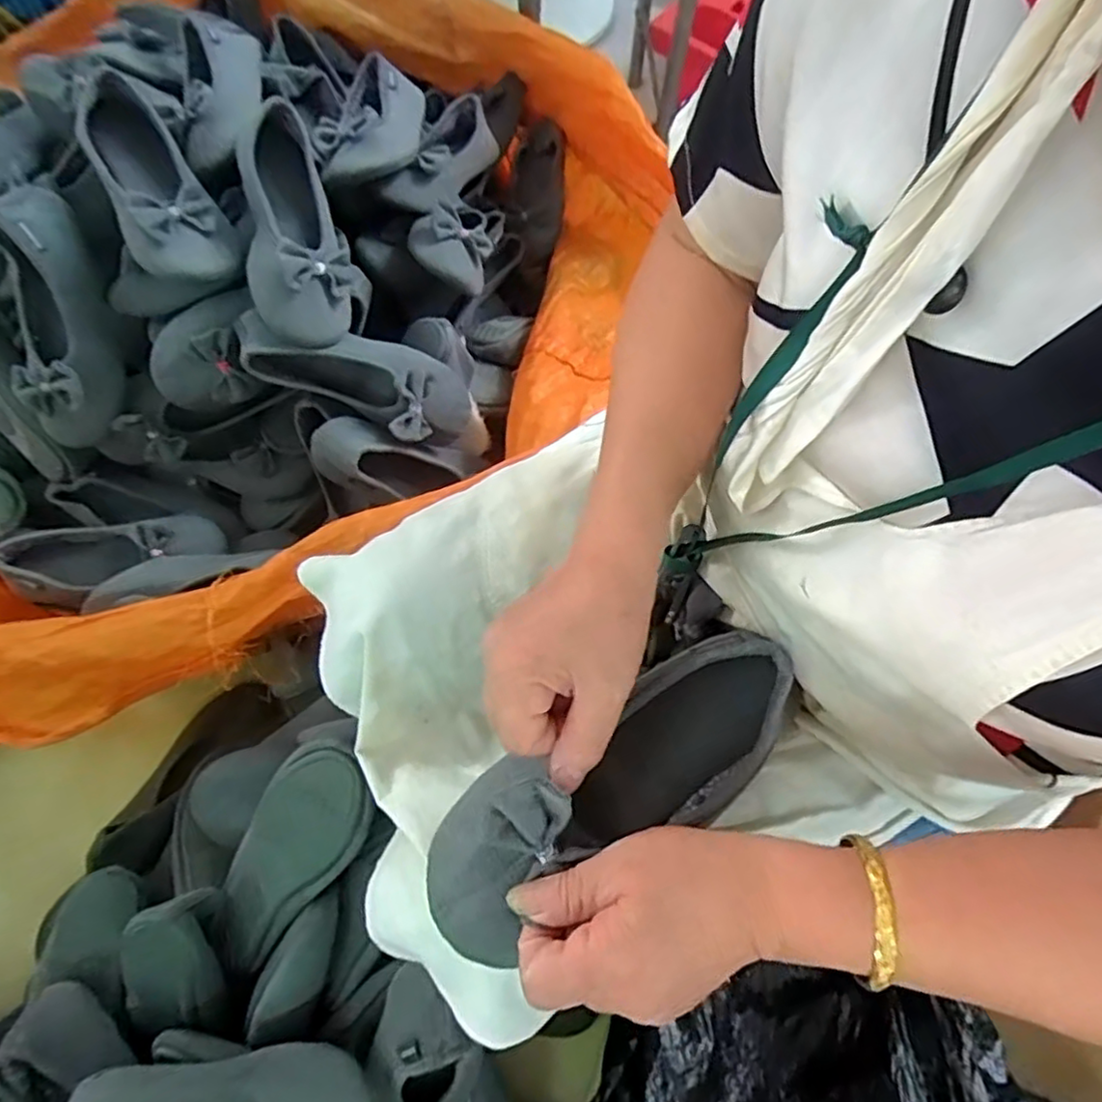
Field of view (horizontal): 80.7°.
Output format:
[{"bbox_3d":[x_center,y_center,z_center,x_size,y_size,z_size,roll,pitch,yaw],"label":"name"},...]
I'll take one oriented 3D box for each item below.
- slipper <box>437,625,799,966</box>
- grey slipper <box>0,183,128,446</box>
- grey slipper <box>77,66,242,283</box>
[{"bbox_3d":[0.032,0.125,0.348,0.211,0.064,0.077,-29,72,-13],"label":"slipper"},{"bbox_3d":[-0.506,-0.240,0.666,0.087,0.088,0.255,-4,102,-4],"label":"grey slipper"},{"bbox_3d":[-0.400,-0.365,0.646,0.094,0.069,0.231,-32,73,-14],"label":"grey slipper"}]

